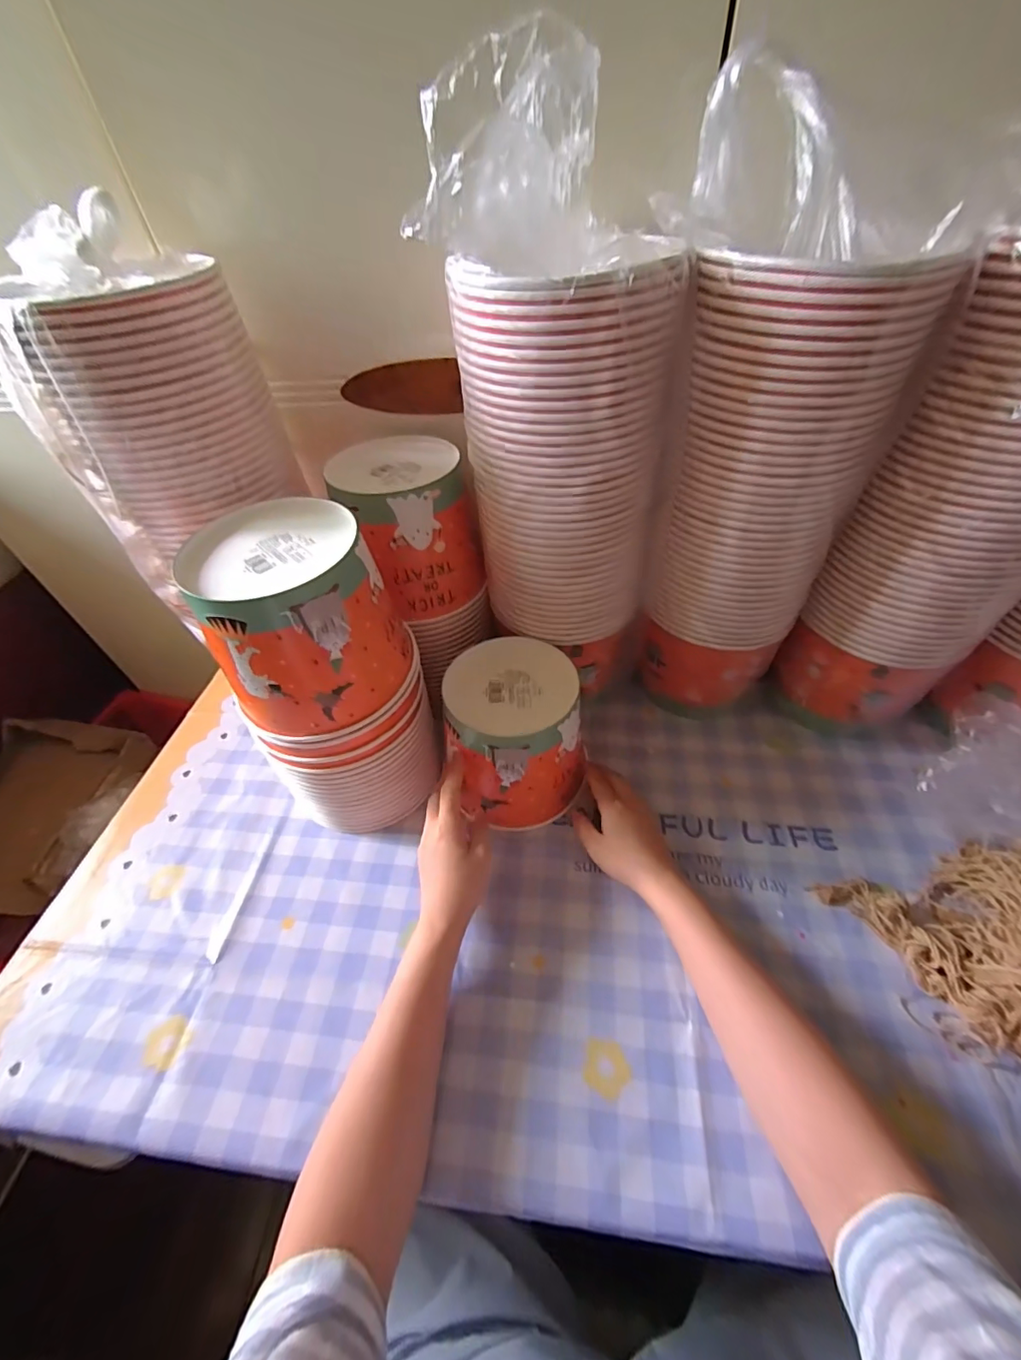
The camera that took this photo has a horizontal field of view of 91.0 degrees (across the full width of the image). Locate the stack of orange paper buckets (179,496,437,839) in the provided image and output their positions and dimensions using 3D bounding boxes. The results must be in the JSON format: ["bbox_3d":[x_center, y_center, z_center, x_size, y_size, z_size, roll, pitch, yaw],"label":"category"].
[{"bbox_3d":[-0.159,0.003,0.468,0.148,0.283,0.153,-19,49,-13],"label":"stack of orange paper buckets"}]

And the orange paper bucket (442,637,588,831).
[{"bbox_3d":[0.005,0.053,0.515,0.128,0.122,0.149,-7,48,-3],"label":"orange paper bucket"}]

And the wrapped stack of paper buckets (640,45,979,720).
[{"bbox_3d":[0.197,-0.150,0.453,0.133,0.487,0.155,-23,50,-16],"label":"wrapped stack of paper buckets"}]

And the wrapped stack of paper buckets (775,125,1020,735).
[{"bbox_3d":[0.364,-0.119,0.429,0.121,0.464,0.148,-32,53,-23],"label":"wrapped stack of paper buckets"}]

